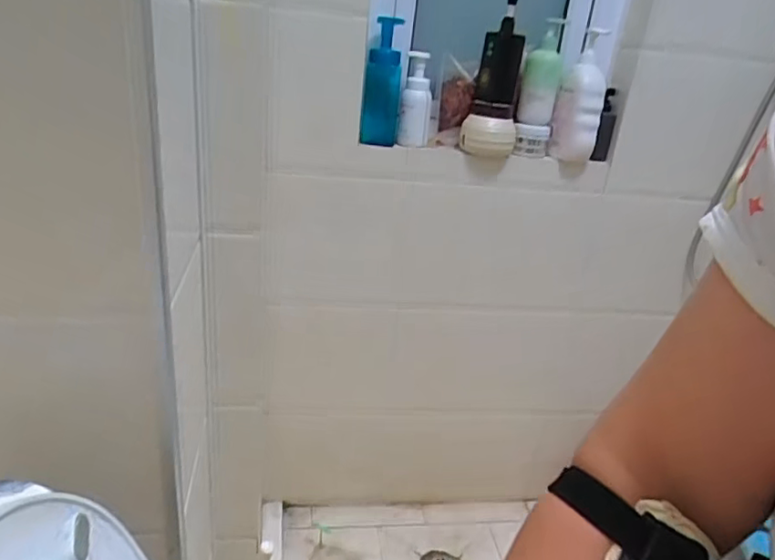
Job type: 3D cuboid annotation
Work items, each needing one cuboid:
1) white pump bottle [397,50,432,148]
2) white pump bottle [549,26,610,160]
[{"bbox_3d":[0.062,-0.380,1.198,0.063,0.186,0.063,6,23,1],"label":"white pump bottle"},{"bbox_3d":[0.415,-0.396,1.218,0.093,0.259,0.079,10,23,10],"label":"white pump bottle"}]

